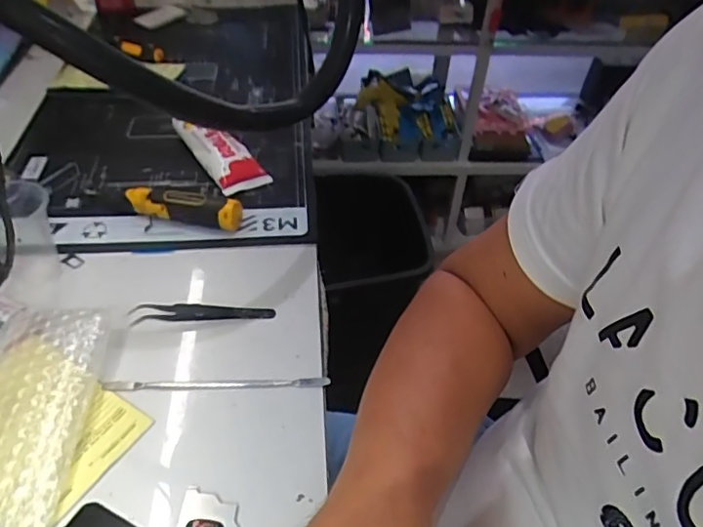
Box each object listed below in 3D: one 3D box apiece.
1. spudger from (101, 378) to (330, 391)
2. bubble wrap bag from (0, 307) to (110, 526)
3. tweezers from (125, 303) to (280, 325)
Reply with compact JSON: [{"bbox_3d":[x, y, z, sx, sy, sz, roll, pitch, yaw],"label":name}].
[{"bbox_3d":[-0.102,0.090,0.423,0.169,0.005,0.007,1,45,-3],"label":"spudger"},{"bbox_3d":[-0.232,0.105,0.383,0.088,0.026,0.176,0,45,-4],"label":"bubble wrap bag"},{"bbox_3d":[-0.124,0.039,0.466,0.116,0.010,0.012,-1,45,-5],"label":"tweezers"}]

